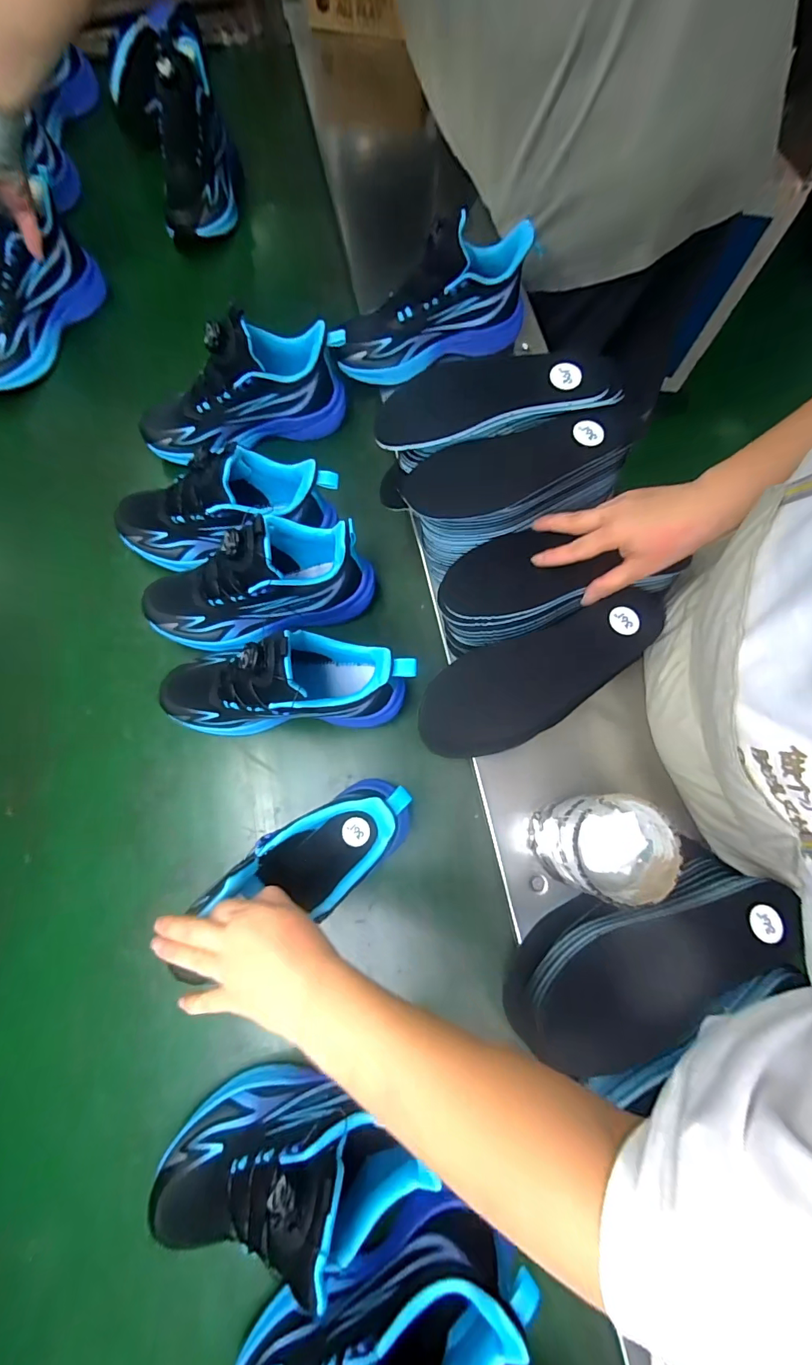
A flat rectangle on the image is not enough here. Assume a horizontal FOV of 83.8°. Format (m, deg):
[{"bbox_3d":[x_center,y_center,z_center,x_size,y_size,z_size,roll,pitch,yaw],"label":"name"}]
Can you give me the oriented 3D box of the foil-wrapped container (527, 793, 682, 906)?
[{"bbox_3d":[0.166,0.139,0.399,0.081,0.116,0.077,14,75,2],"label":"foil-wrapped container"}]

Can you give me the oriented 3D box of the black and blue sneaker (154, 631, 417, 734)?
[{"bbox_3d":[-0.127,-0.002,0.455,0.265,0.139,0.094,-1,77,-1],"label":"black and blue sneaker"}]

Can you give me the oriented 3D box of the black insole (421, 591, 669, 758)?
[{"bbox_3d":[0.126,-0.003,0.416,0.235,0.011,0.090,-24,95,1],"label":"black insole"}]

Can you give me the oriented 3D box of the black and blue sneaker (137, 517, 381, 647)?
[{"bbox_3d":[-0.168,-0.108,0.485,0.244,0.138,0.096,-16,77,-4],"label":"black and blue sneaker"}]

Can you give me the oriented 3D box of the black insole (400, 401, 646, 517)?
[{"bbox_3d":[0.108,-0.200,0.405,0.224,0.015,0.068,-20,77,-7],"label":"black insole"}]

